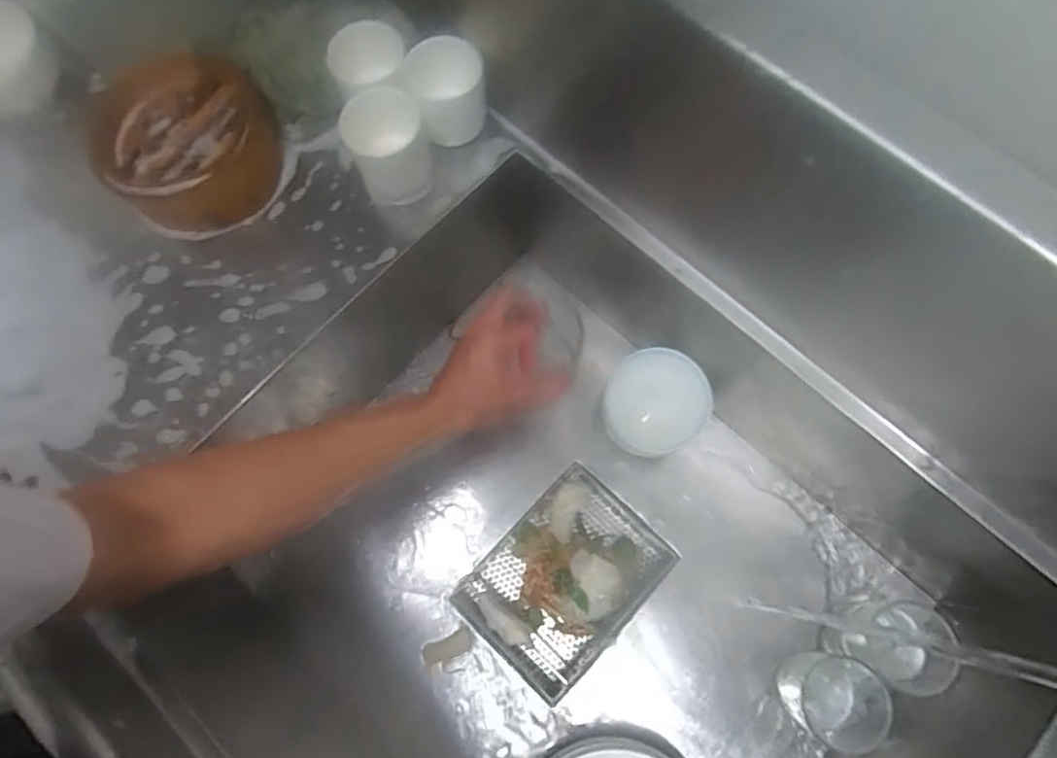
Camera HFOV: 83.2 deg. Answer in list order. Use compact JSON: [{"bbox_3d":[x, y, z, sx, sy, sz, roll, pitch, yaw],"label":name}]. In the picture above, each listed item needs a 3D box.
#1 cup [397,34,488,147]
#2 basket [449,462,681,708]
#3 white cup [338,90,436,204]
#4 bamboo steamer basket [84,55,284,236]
[{"bbox_3d":[-0.075,-0.258,0.535,0.066,0.067,0.056,-22,78,-5],"label":"cup"},{"bbox_3d":[0.041,0.224,0.676,0.157,0.065,0.208,44,81,9],"label":"basket"},{"bbox_3d":[-0.122,-0.202,0.520,0.067,0.063,0.068,0,77,0],"label":"white cup"},{"bbox_3d":[-0.318,-0.217,0.540,0.166,0.045,0.160,0,77,0],"label":"bamboo steamer basket"}]

